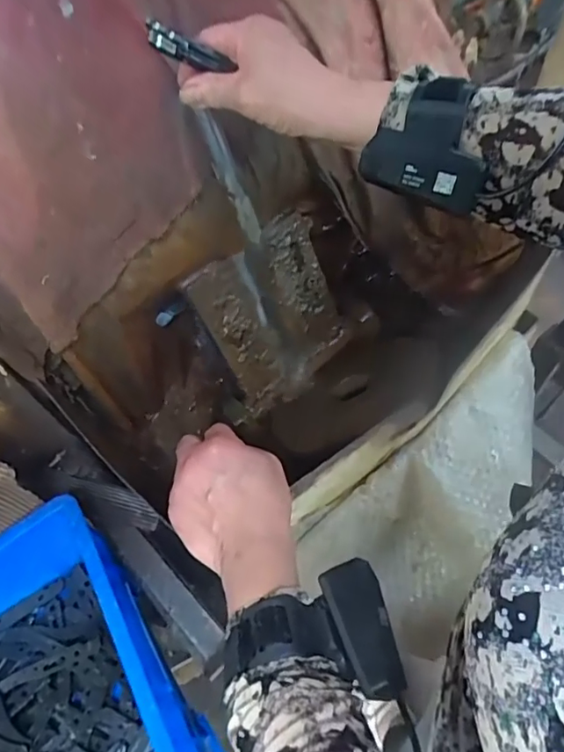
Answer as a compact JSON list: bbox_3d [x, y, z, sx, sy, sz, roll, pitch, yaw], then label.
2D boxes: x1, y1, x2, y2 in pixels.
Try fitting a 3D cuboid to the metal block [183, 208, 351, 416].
[{"bbox_3d":[-0.001,-0.068,0.589,0.156,0.190,0.035,-40,40,-19],"label":"metal block"}]

